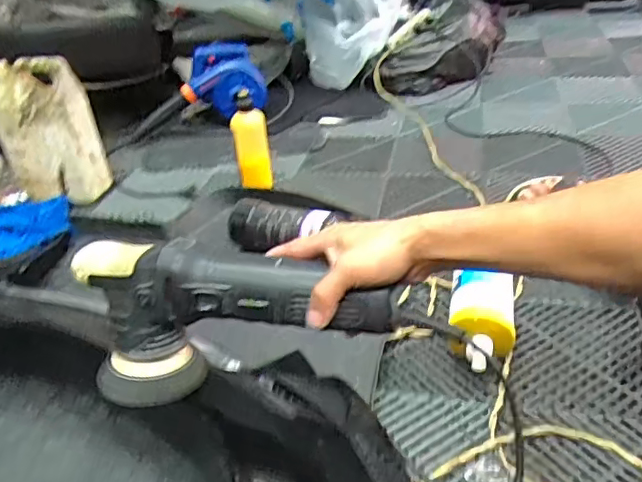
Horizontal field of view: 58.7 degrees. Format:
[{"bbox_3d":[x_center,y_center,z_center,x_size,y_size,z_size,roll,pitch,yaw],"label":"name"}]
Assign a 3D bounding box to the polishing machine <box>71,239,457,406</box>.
[{"bbox_3d":[-0.070,0.073,0.526,0.316,0.141,0.098,-4,34,11],"label":"polishing machine"}]

